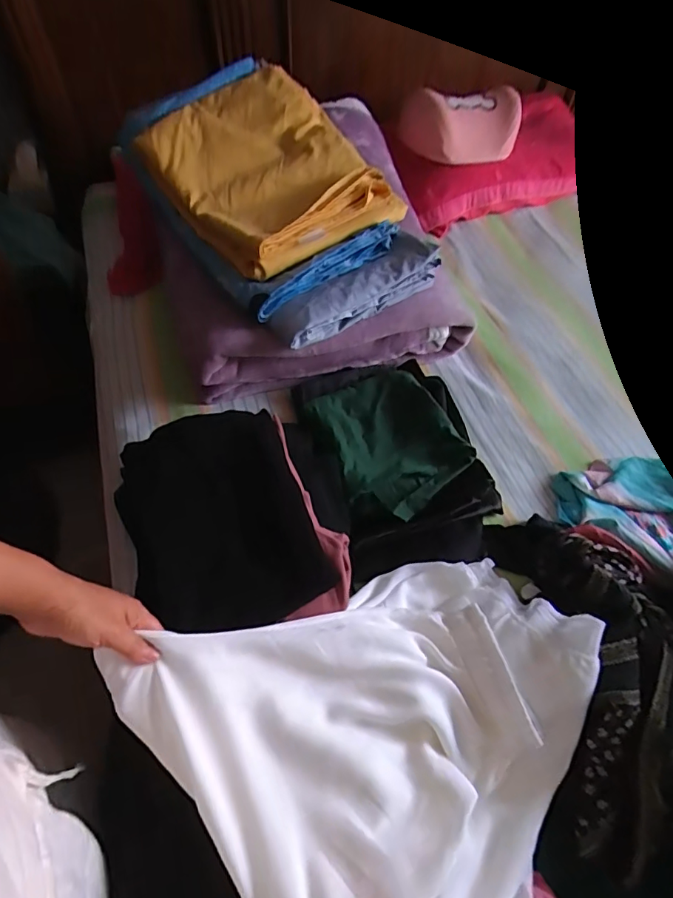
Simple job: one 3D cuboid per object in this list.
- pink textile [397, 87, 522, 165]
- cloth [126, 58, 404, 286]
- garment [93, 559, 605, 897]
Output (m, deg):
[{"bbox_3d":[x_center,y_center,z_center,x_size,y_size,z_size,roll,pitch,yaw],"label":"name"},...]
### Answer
[{"bbox_3d":[0.283,-0.744,1.140,0.285,0.112,0.077,4,56,0],"label":"pink textile"},{"bbox_3d":[-0.121,-0.480,0.844,0.327,0.088,0.398,-32,70,-10],"label":"cloth"},{"bbox_3d":[0.071,0.270,0.525,0.426,0.127,0.391,-37,65,-24],"label":"garment"}]

